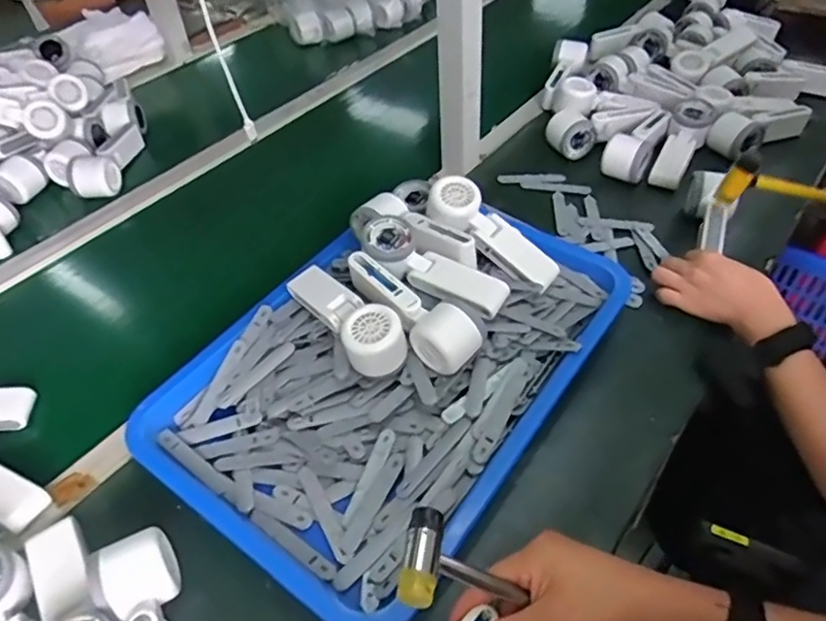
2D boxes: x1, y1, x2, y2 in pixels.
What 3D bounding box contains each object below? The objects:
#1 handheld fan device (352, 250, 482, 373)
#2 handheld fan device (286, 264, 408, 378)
[{"bbox_3d":[-0.002,-0.003,0.602,0.059,0.047,0.170,-36,54,-26],"label":"handheld fan device"},{"bbox_3d":[-0.070,0.003,0.603,0.061,0.051,0.169,-32,52,-23],"label":"handheld fan device"}]

